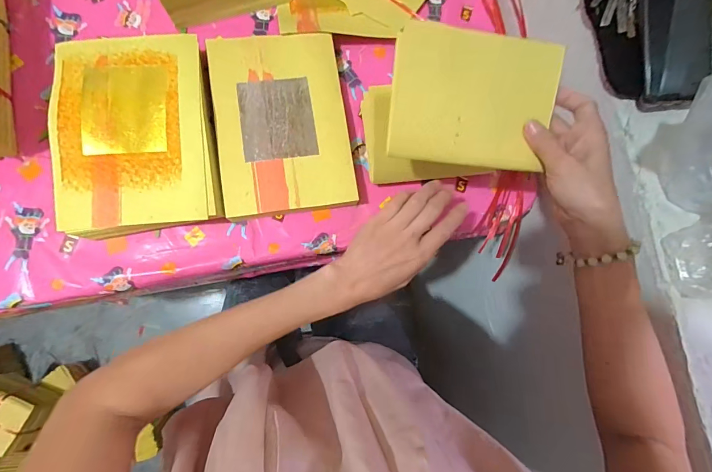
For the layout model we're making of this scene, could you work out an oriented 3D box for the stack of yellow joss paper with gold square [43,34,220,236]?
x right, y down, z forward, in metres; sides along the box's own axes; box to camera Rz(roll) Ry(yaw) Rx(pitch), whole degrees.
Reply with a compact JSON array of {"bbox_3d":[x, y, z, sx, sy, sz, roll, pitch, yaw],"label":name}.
[{"bbox_3d":[-0.259,-0.119,0.417,0.170,0.051,0.227,-9,85,-8],"label":"stack of yellow joss paper with gold square"}]

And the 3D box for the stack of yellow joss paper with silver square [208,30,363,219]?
[{"bbox_3d":[-0.093,-0.141,0.448,0.158,0.033,0.225,-7,85,-8],"label":"stack of yellow joss paper with silver square"}]

